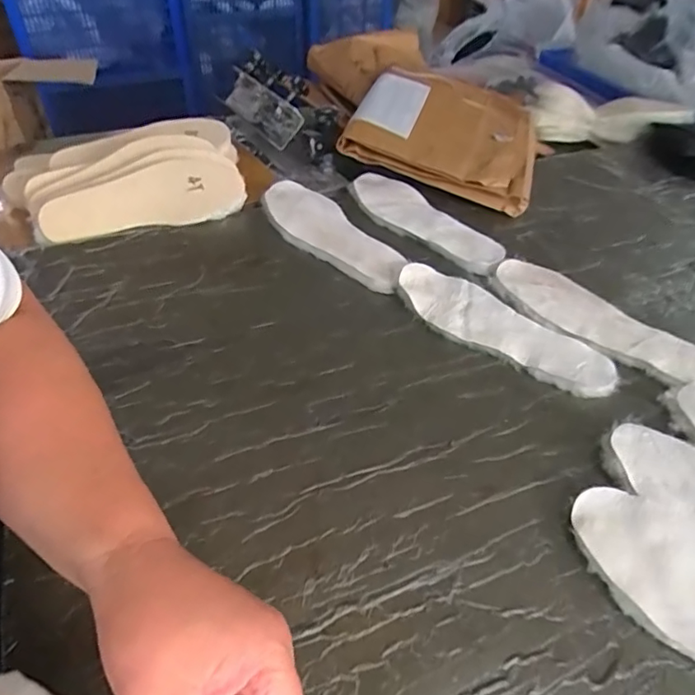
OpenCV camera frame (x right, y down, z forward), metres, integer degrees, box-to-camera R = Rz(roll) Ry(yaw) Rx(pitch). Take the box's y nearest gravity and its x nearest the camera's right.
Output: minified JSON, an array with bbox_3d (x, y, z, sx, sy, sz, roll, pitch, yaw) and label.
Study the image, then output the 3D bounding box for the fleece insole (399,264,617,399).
[{"bbox_3d":[0.173,-0.025,0.610,0.259,0.021,0.091,26,49,22],"label":"fleece insole"}]

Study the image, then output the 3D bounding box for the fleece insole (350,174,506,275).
[{"bbox_3d":[0.100,-0.181,0.749,0.092,0.008,0.263,-26,51,-26],"label":"fleece insole"}]

